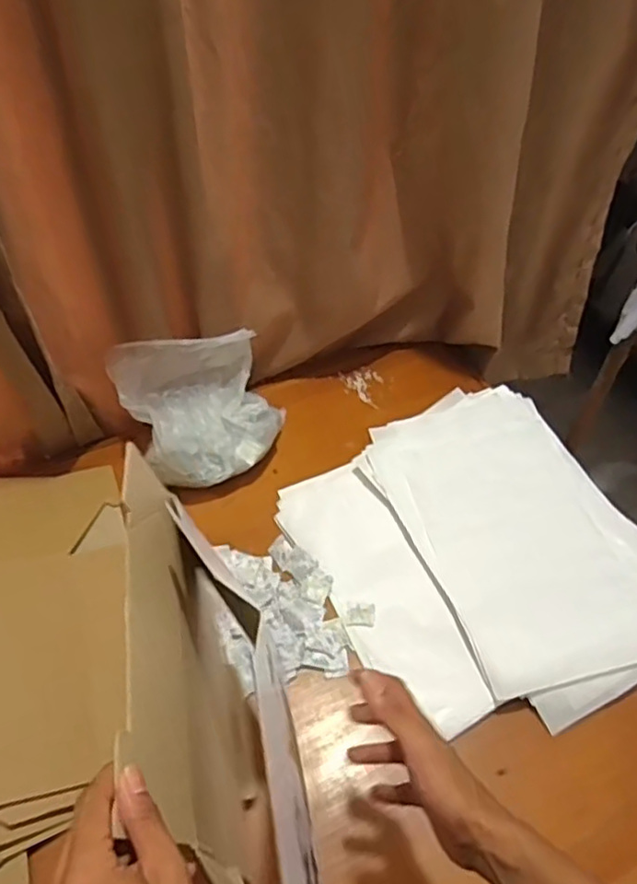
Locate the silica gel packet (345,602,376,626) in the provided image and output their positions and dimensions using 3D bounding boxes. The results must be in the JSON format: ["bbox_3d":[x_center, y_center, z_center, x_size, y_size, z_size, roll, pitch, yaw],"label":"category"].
[{"bbox_3d":[0.050,0.206,0.801,0.035,0.004,0.028,6,54,3],"label":"silica gel packet"}]

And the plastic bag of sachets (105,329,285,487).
[{"bbox_3d":[-0.153,-0.041,0.898,0.211,0.157,0.158,-14,56,-11],"label":"plastic bag of sachets"}]

